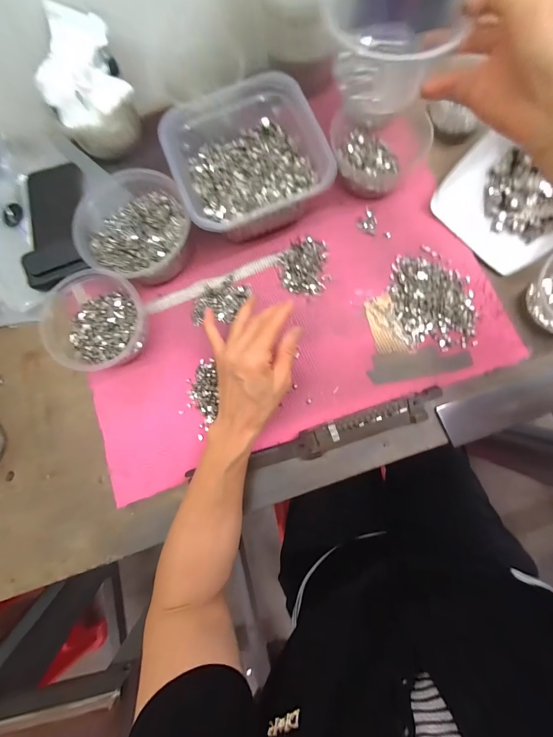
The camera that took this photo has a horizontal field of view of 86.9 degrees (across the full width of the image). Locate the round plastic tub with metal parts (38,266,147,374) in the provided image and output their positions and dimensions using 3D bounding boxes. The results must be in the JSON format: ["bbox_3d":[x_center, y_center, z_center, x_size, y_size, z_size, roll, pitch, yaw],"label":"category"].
[{"bbox_3d":[-0.209,-0.058,0.356,0.108,0.060,0.110,-1,80,4],"label":"round plastic tub with metal parts"}]

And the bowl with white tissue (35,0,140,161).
[{"bbox_3d":[-0.250,-0.374,0.390,0.106,0.090,0.146,-25,79,-1],"label":"bowl with white tissue"}]

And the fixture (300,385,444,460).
[{"bbox_3d":[0.109,0.065,0.345,0.178,0.016,0.033,-19,79,0],"label":"fixture"}]

